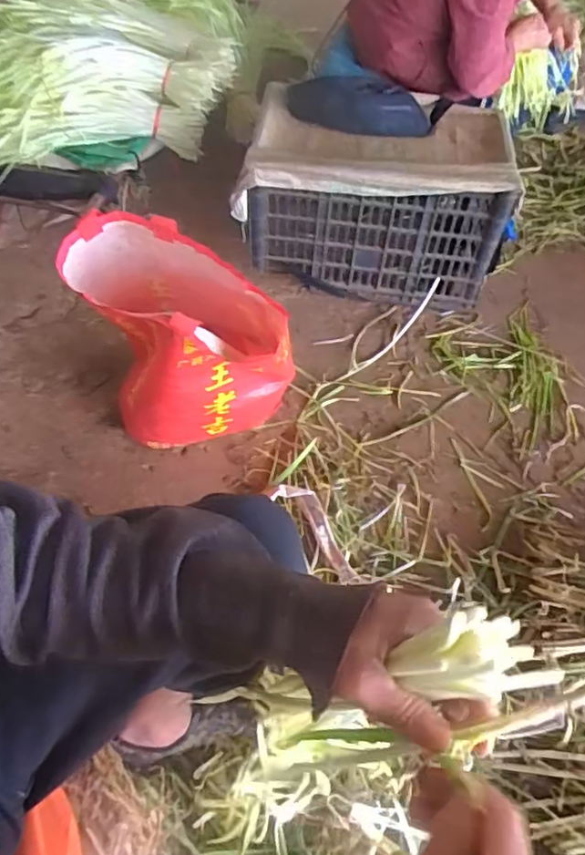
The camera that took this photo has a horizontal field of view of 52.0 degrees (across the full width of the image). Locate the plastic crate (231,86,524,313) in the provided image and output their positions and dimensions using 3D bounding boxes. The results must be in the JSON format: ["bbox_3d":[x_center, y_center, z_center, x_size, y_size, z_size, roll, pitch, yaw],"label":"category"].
[{"bbox_3d":[0.165,-0.464,1.257,0.505,0.294,0.305,9,53,3],"label":"plastic crate"}]

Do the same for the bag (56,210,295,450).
[{"bbox_3d":[-0.163,-0.113,0.926,0.326,0.375,0.221,9,53,3],"label":"bag"}]

